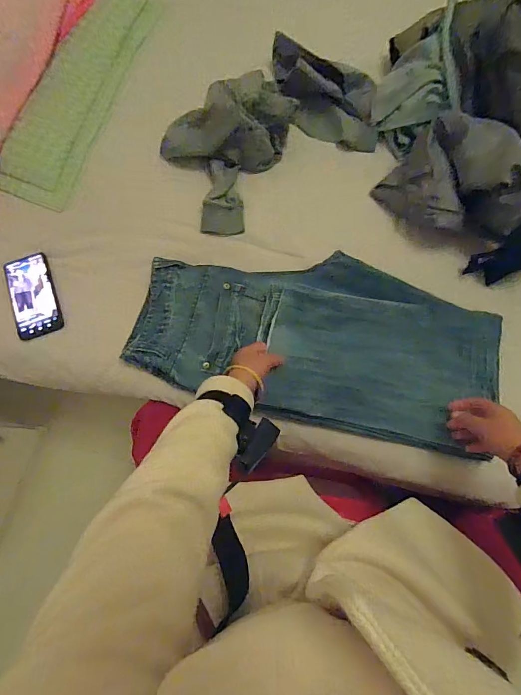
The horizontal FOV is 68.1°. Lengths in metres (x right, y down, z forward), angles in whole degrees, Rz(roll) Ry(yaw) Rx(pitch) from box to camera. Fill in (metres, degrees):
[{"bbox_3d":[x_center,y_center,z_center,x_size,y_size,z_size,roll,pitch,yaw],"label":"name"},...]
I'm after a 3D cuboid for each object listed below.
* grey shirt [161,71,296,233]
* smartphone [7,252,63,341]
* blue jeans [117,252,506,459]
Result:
[{"bbox_3d":[-0.076,-0.367,0.698,0.199,0.119,0.272,26,77,8],"label":"grey shirt"},{"bbox_3d":[-0.416,-0.097,0.706,0.074,0.012,0.161,-16,76,-17],"label":"smartphone"},{"bbox_3d":[0.088,-0.017,0.629,0.584,0.044,0.269,10,76,2],"label":"blue jeans"}]

